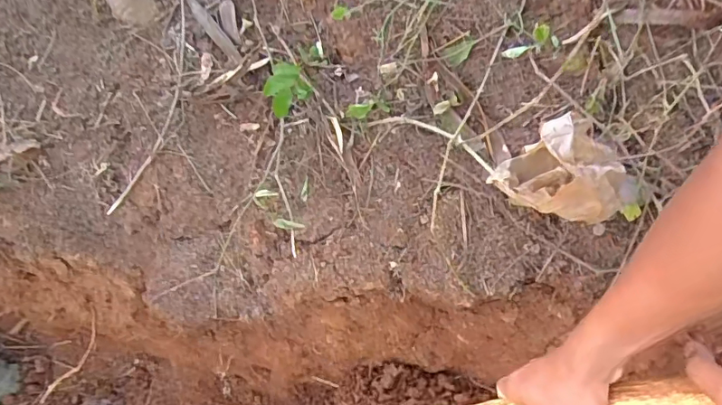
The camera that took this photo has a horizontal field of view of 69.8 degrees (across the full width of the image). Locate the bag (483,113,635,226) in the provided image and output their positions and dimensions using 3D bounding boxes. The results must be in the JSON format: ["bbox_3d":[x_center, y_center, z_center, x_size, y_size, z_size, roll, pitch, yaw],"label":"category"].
[{"bbox_3d":[0.247,-0.045,0.624,0.101,0.116,0.148,-34,59,-27],"label":"bag"}]

